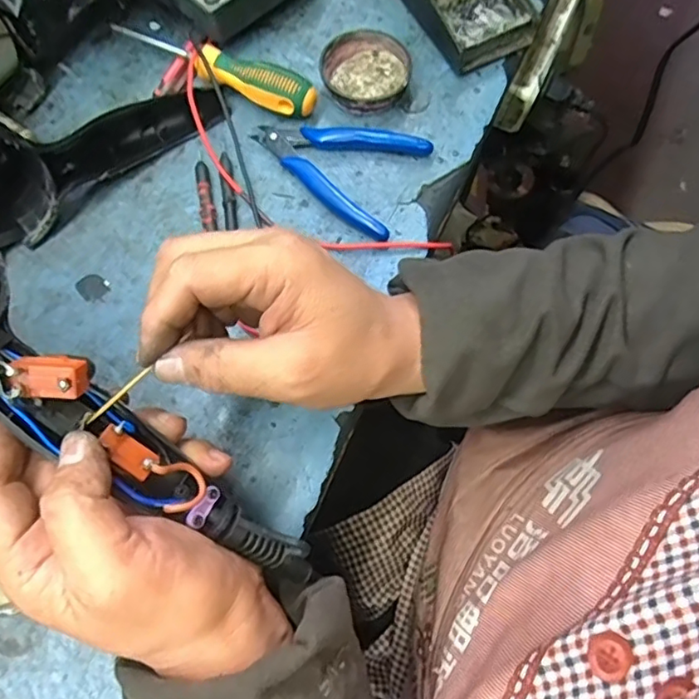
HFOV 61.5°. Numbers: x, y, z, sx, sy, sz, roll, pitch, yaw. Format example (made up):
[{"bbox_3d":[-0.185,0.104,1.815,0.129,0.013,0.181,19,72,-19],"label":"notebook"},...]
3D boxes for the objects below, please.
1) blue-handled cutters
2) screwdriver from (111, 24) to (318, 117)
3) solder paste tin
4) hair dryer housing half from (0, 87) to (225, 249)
[{"bbox_3d":[-0.008,-0.131,0.401,0.115,0.013,0.077,30,74,9],"label":"blue-handled cutters"},{"bbox_3d":[-0.094,-0.200,0.417,0.151,0.028,0.028,25,74,8],"label":"screwdriver"},{"bbox_3d":[0.011,-0.198,0.421,0.060,0.018,0.057,0,72,0],"label":"solder paste tin"},{"bbox_3d":[-0.188,-0.143,0.372,0.192,0.082,0.079,-32,75,-10],"label":"hair dryer housing half"}]

